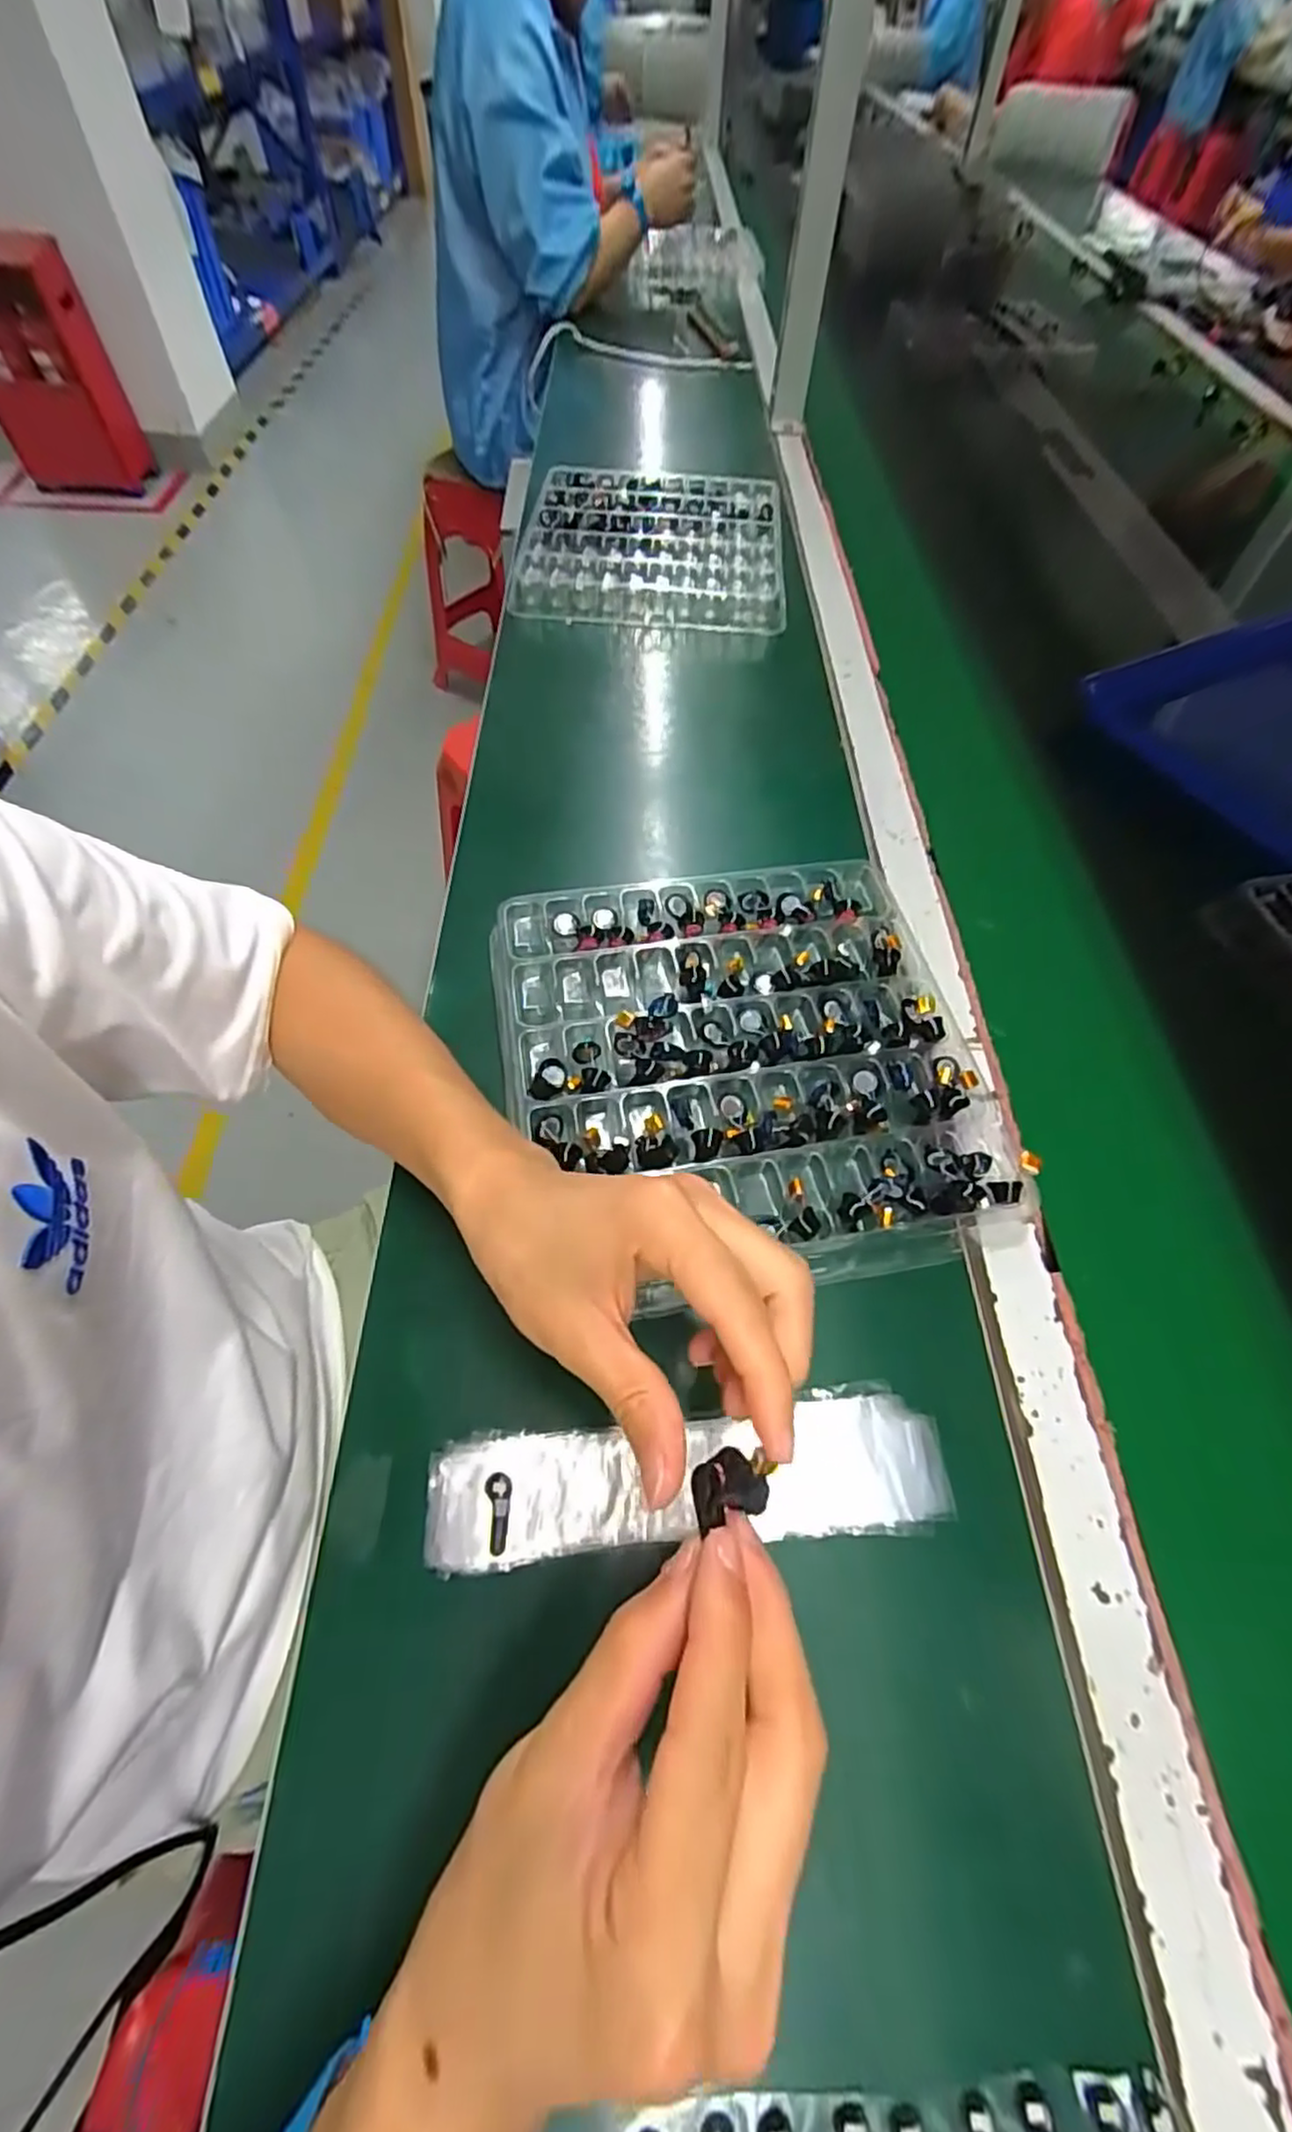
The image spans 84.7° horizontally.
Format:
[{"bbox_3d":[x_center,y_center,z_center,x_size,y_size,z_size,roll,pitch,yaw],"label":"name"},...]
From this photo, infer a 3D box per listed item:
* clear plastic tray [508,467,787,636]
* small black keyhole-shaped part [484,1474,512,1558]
[{"bbox_3d":[0.006,-0.533,0.723,0.261,0.035,0.248,3,59,-1],"label":"clear plastic tray"},{"bbox_3d":[-0.060,0.178,0.282,0.011,0.004,0.027,0,58,-1],"label":"small black keyhole-shaped part"}]

